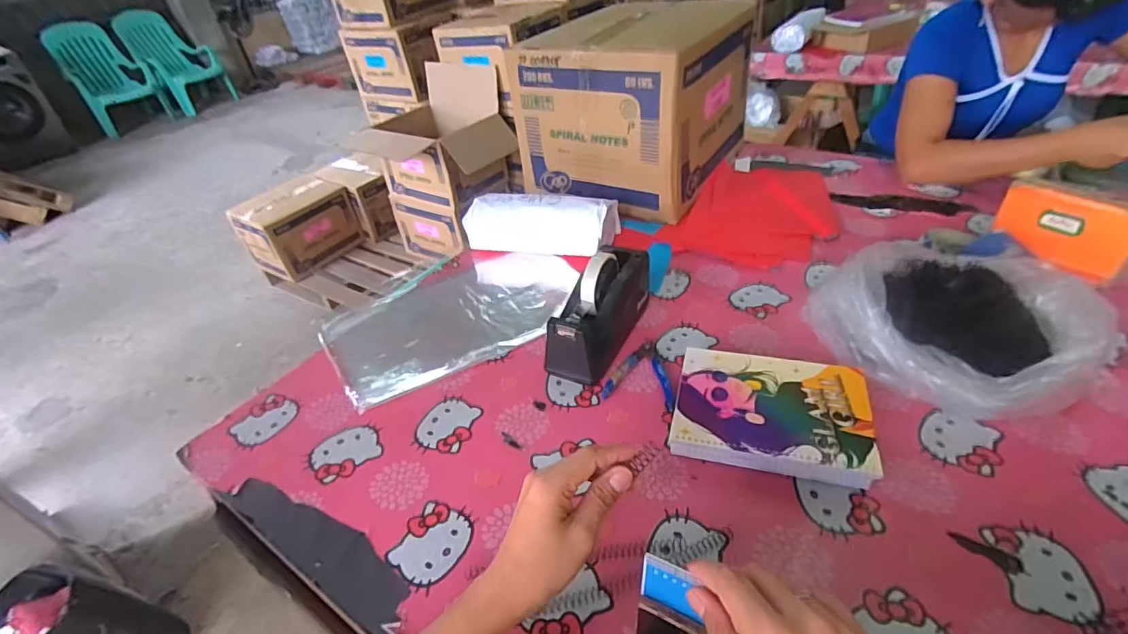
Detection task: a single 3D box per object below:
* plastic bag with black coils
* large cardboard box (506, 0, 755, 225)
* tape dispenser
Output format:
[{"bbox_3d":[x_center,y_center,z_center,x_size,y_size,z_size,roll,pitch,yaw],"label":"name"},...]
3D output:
[{"bbox_3d":[0.467,0.001,0.618,0.243,0.124,0.254,-16,40,-12],"label":"plastic bag with black coils"},{"bbox_3d":[0.144,-0.434,1.064,0.349,0.284,0.393,18,45,27],"label":"large cardboard box"},{"bbox_3d":[0.050,-0.014,0.705,0.069,0.114,0.204,14,43,23],"label":"tape dispenser"}]

